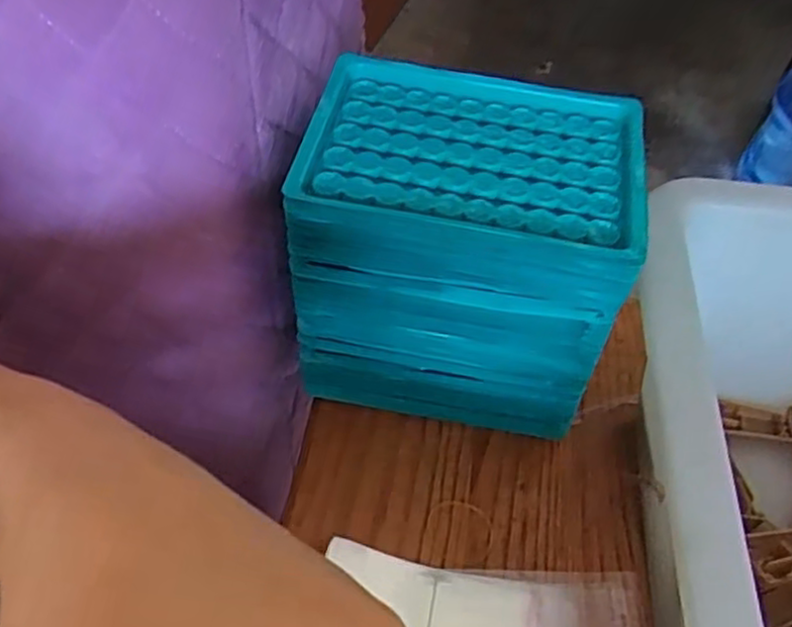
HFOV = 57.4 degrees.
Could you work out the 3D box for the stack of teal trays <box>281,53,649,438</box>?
[{"bbox_3d":[0.028,-0.022,0.331,0.126,0.141,0.089,10,52,6],"label":"stack of teal trays"}]

